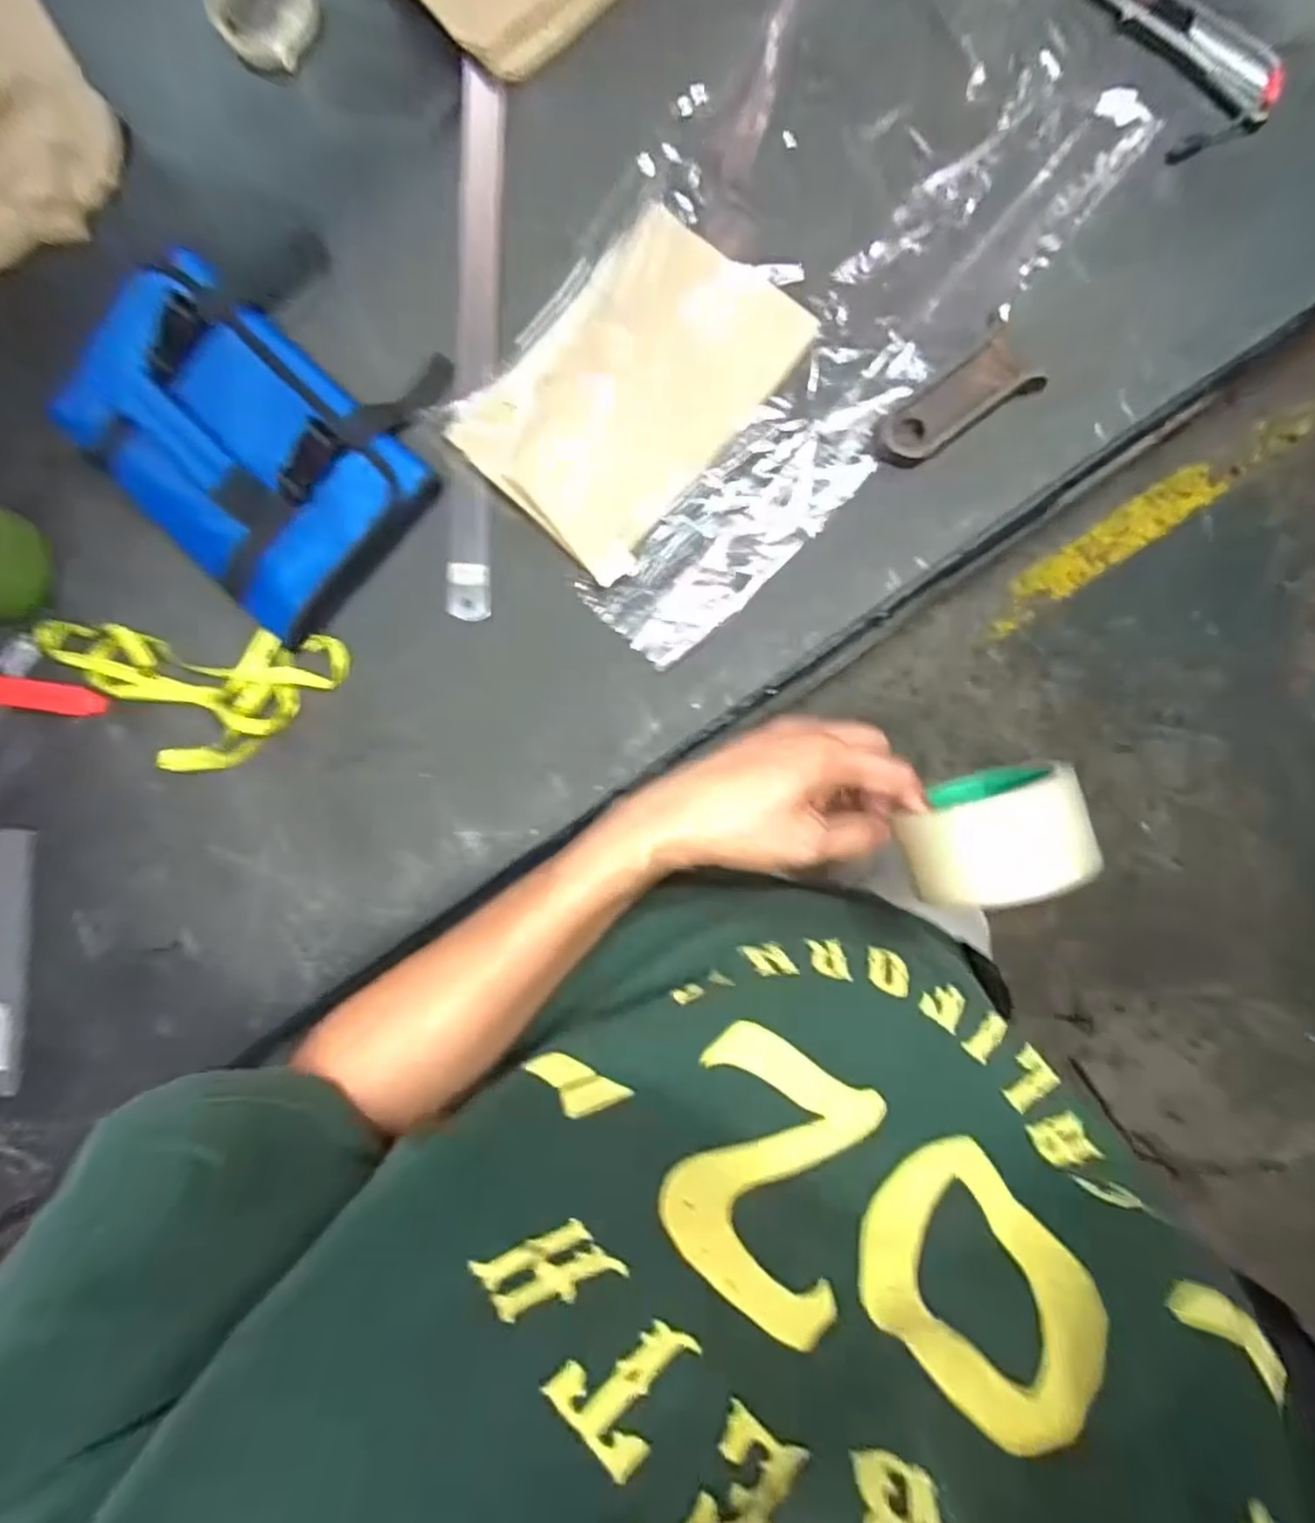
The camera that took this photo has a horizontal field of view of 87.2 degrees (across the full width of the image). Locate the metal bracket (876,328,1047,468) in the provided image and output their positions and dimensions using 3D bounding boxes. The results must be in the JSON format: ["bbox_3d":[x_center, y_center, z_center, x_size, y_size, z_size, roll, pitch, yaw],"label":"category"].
[{"bbox_3d":[0.211,-0.250,0.487,0.106,0.028,0.042,-34,86,8],"label":"metal bracket"}]

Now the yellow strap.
[{"bbox_3d":[-0.381,-0.051,0.554,0.259,0.024,0.109,4,92,9],"label":"yellow strap"}]

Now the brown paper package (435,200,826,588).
[{"bbox_3d":[-0.017,-0.278,0.517,0.162,0.020,0.239,43,97,6],"label":"brown paper package"}]

